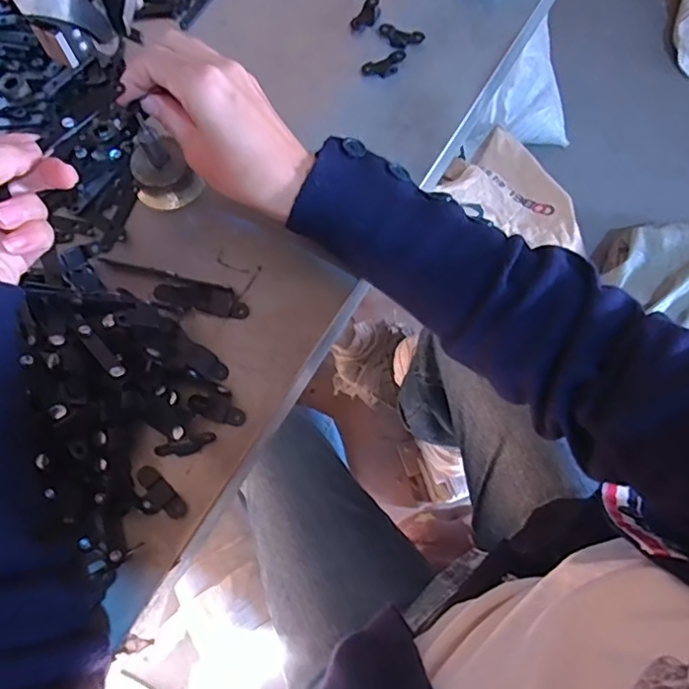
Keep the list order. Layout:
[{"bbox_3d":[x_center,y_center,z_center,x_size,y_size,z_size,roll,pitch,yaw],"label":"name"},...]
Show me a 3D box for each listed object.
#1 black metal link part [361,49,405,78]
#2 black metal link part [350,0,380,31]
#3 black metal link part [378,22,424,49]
[{"bbox_3d":[0.030,-0.202,0.414,0.034,0.005,0.018,-25,73,-9],"label":"black metal link part"},{"bbox_3d":[0.018,-0.251,0.435,0.016,0.004,0.034,29,73,9],"label":"black metal link part"},{"bbox_3d":[0.041,-0.227,0.422,0.033,0.004,0.021,20,72,6],"label":"black metal link part"}]

